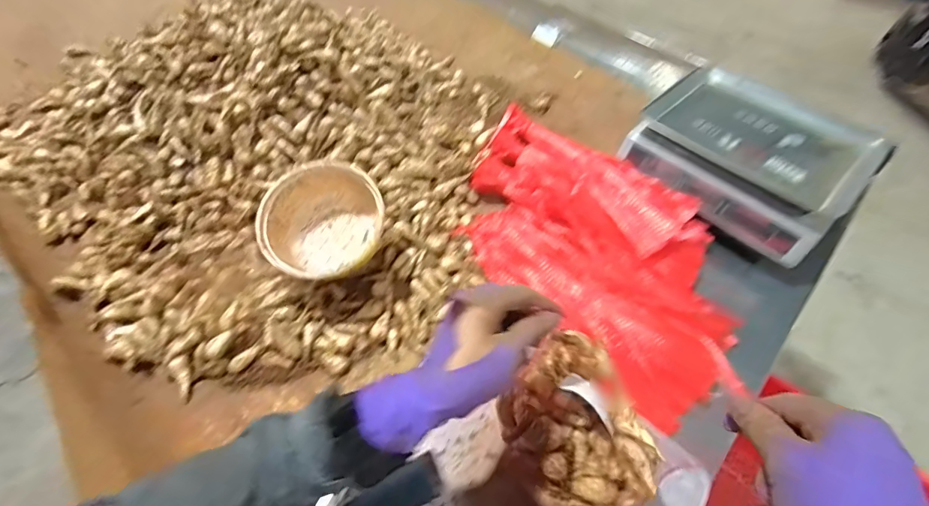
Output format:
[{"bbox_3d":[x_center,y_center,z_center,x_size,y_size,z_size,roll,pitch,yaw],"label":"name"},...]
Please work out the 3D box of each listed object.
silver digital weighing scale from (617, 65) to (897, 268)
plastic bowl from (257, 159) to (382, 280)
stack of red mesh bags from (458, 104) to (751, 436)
[{"bbox_3d":[0.497,-0.180,0.778,0.298,0.089,0.336,-36,62,-26],"label":"silver digital weighing scale"},{"bbox_3d":[-0.204,-0.045,0.644,0.164,0.105,0.160,1,74,-2],"label":"plastic bowl"},{"bbox_3d":[0.198,-0.024,0.716,0.348,0.064,0.560,-35,62,-25],"label":"stack of red mesh bags"}]

